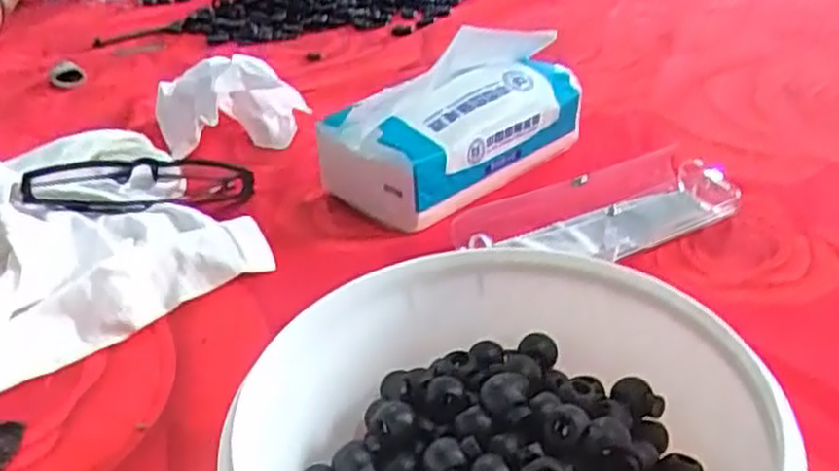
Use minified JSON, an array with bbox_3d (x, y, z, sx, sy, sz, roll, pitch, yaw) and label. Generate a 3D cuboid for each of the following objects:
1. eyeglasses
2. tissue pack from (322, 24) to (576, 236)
[{"bbox_3d":[-0.166,-0.029,0.470,0.131,0.033,0.034,-5,28,-31],"label":"eyeglasses"},{"bbox_3d":[0.022,-0.078,0.497,0.163,0.082,0.088,-29,39,-34],"label":"tissue pack"}]

